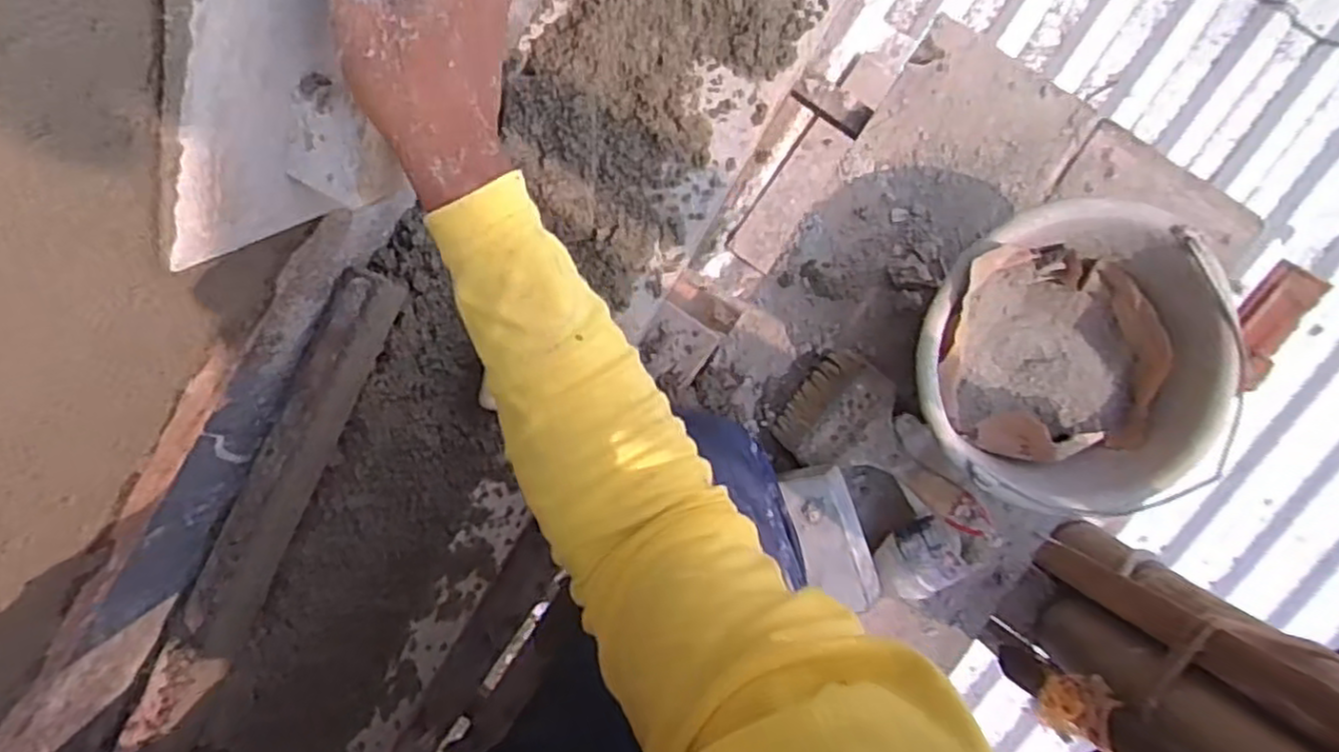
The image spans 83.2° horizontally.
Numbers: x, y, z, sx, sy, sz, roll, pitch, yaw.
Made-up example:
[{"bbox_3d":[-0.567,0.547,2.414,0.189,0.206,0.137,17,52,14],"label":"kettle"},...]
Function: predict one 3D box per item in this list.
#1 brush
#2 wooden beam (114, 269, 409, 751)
[{"bbox_3d":[0.204,0.073,0.711,0.212,0.025,0.112,41,91,26],"label":"brush"},{"bbox_3d":[-0.395,0.204,0.660,0.057,0.037,0.639,25,91,1],"label":"wooden beam"}]

